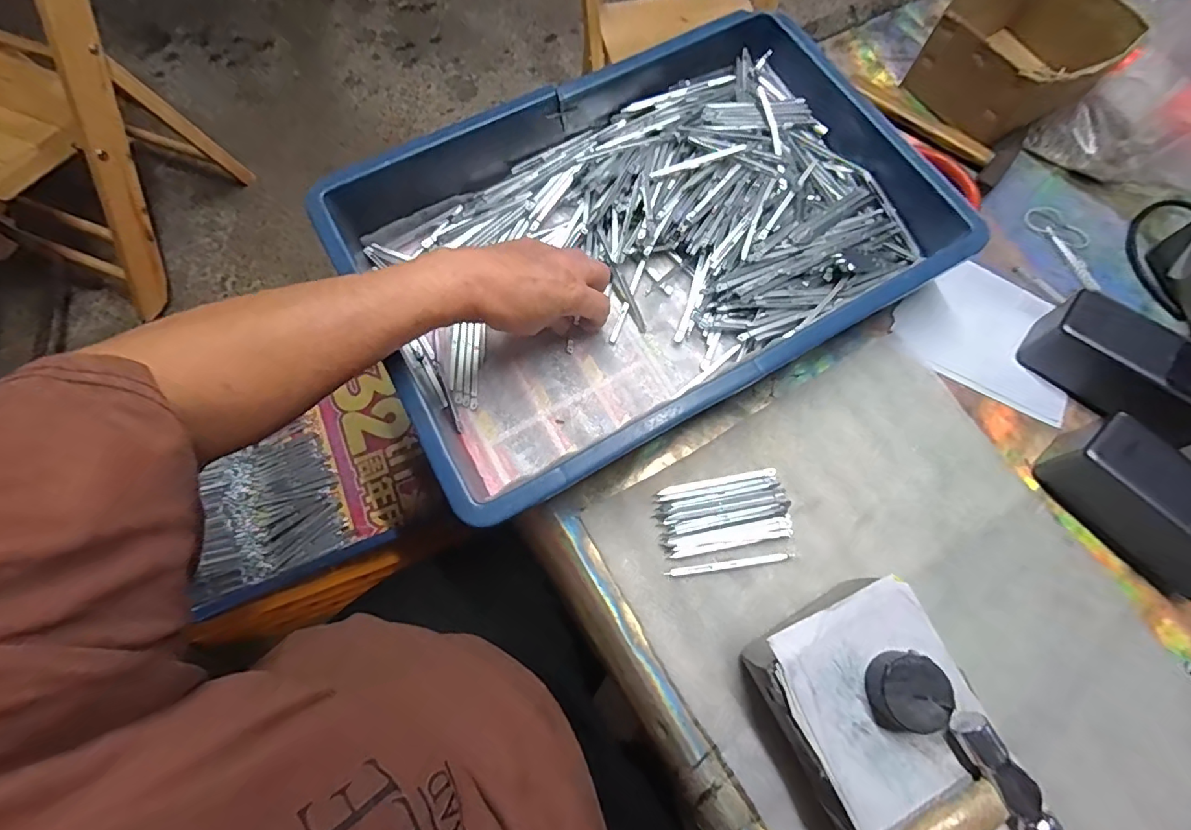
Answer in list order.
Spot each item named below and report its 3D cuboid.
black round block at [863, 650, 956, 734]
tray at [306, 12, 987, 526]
[{"bbox_3d":[0.174,0.153,0.287,0.039,0.018,0.039,0,72,-1],"label":"black round block"},{"bbox_3d":[0.041,-0.134,0.420,0.426,0.090,0.284,-30,74,-8],"label":"tray"}]

